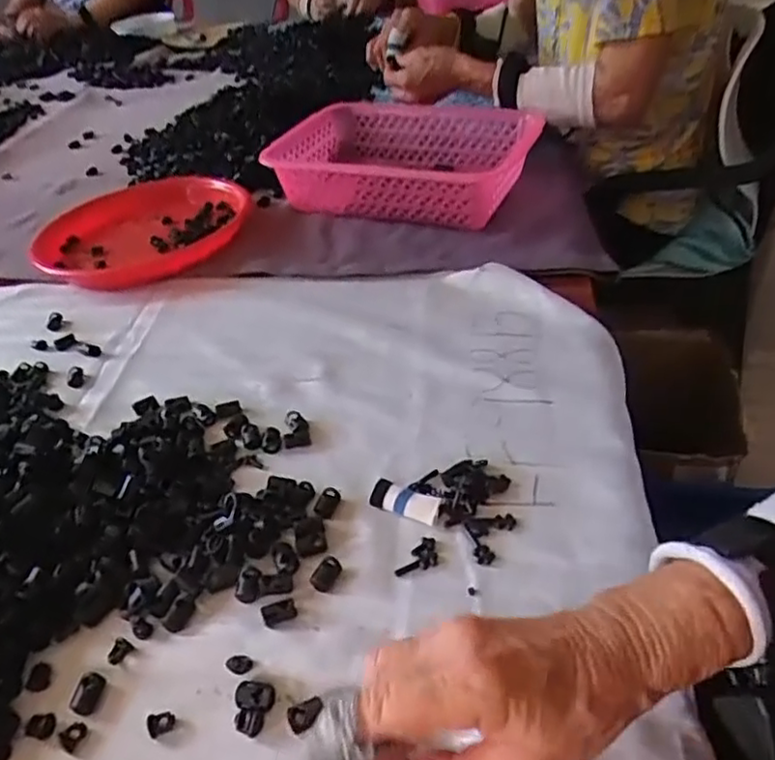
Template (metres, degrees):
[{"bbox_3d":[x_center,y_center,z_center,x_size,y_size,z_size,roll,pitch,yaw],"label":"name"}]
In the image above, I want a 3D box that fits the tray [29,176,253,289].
[{"bbox_3d":[-0.278,-0.174,0.750,0.236,0.033,0.184,-5,41,1],"label":"tray"}]

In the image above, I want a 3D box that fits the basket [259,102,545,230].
[{"bbox_3d":[0.007,-0.232,0.710,0.277,0.081,0.146,22,48,29],"label":"basket"}]

